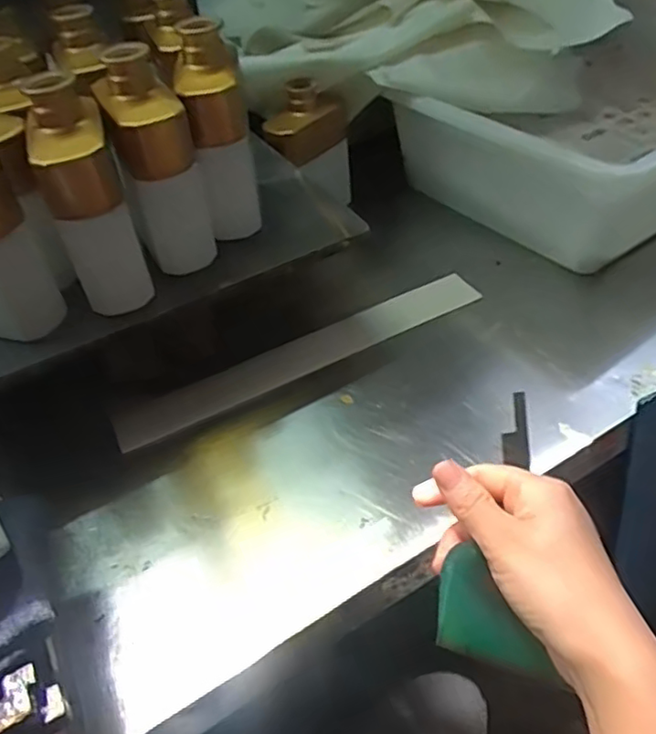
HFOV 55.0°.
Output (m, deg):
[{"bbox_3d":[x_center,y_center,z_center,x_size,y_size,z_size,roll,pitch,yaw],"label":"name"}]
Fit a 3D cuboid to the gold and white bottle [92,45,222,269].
[{"bbox_3d":[-0.129,-0.156,0.490,0.057,0.182,0.064,-14,47,-9],"label":"gold and white bottle"}]

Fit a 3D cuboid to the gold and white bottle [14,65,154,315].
[{"bbox_3d":[-0.173,-0.118,0.455,0.048,0.164,0.073,-17,48,-12],"label":"gold and white bottle"}]

